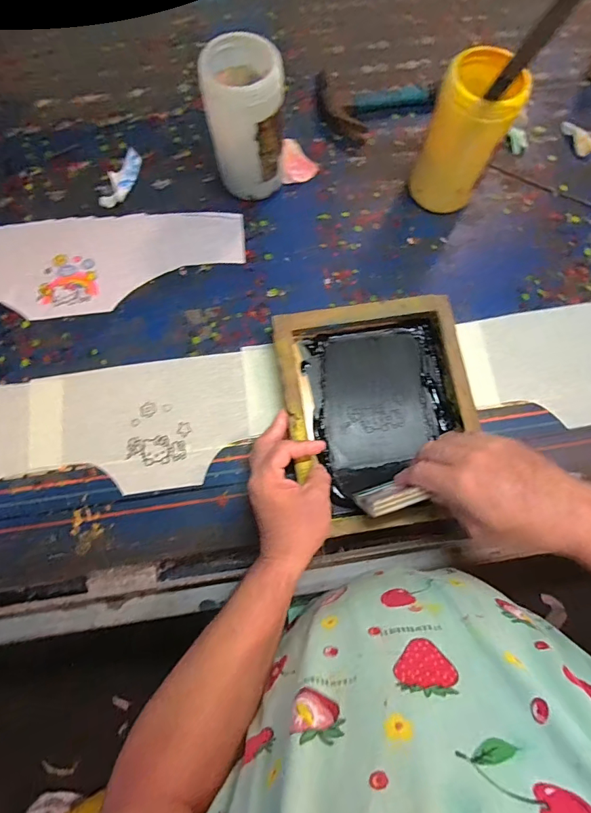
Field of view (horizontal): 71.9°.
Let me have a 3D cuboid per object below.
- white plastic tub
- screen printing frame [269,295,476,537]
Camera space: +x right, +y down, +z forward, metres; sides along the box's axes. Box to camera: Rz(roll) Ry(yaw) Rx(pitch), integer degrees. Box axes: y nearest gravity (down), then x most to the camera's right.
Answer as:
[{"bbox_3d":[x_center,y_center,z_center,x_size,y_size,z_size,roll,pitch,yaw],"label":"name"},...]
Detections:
[{"bbox_3d":[-0.061,-0.365,0.533,0.098,0.172,0.094,-6,76,-3],"label":"white plastic tub"},{"bbox_3d":[0.102,0.006,0.502,0.220,0.052,0.263,-9,76,-3],"label":"screen printing frame"}]

